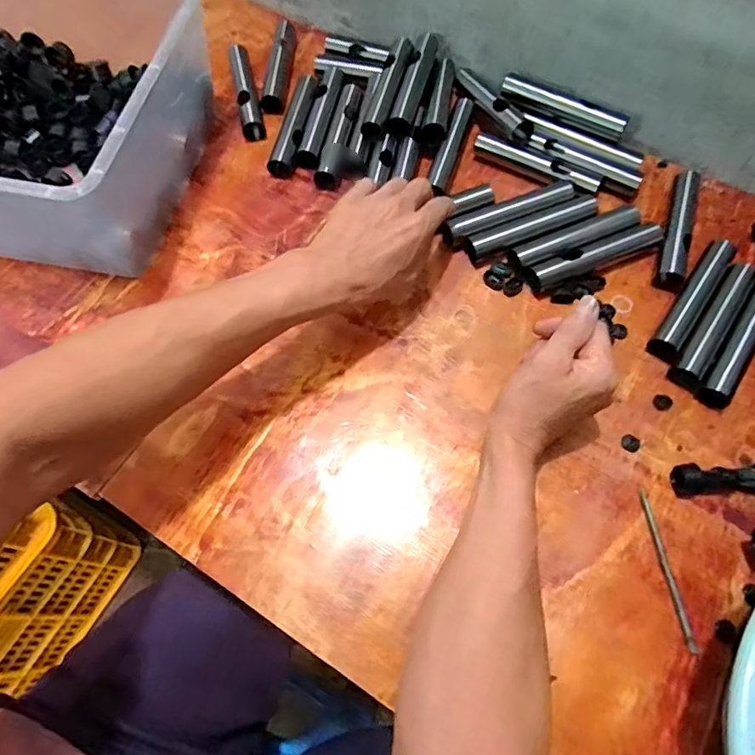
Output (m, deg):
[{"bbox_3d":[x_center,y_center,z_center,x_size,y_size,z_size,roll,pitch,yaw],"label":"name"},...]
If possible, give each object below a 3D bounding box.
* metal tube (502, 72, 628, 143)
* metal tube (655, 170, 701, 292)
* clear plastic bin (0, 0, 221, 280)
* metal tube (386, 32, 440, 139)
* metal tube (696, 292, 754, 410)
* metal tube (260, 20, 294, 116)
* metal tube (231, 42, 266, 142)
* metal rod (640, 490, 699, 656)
[{"bbox_3d":[0.204,-0.298,0.559,0.136,0.029,0.024,24,68,11],"label":"metal tube"},{"bbox_3d":[0.305,-0.152,0.512,0.023,0.015,0.151,19,67,9],"label":"metal tube"},{"bbox_3d":[-0.314,-0.260,0.507,0.269,0.140,0.309,8,66,4],"label":"clear plastic bin"},{"bbox_3d":[0.044,-0.330,0.572,0.023,0.024,0.141,17,67,8],"label":"metal tube"},{"bbox_3d":[0.330,-0.033,0.461,0.025,0.019,0.146,34,70,15],"label":"metal tube"},{"bbox_3d":[-0.118,-0.388,0.630,0.023,0.028,0.152,5,66,3],"label":"metal tube"},{"bbox_3d":[-0.159,-0.345,0.609,0.025,0.027,0.147,-14,66,-6],"label":"metal tube"},{"bbox_3d":[0.222,0.145,0.390,0.007,0.004,0.116,-6,67,-2],"label":"metal rod"}]

